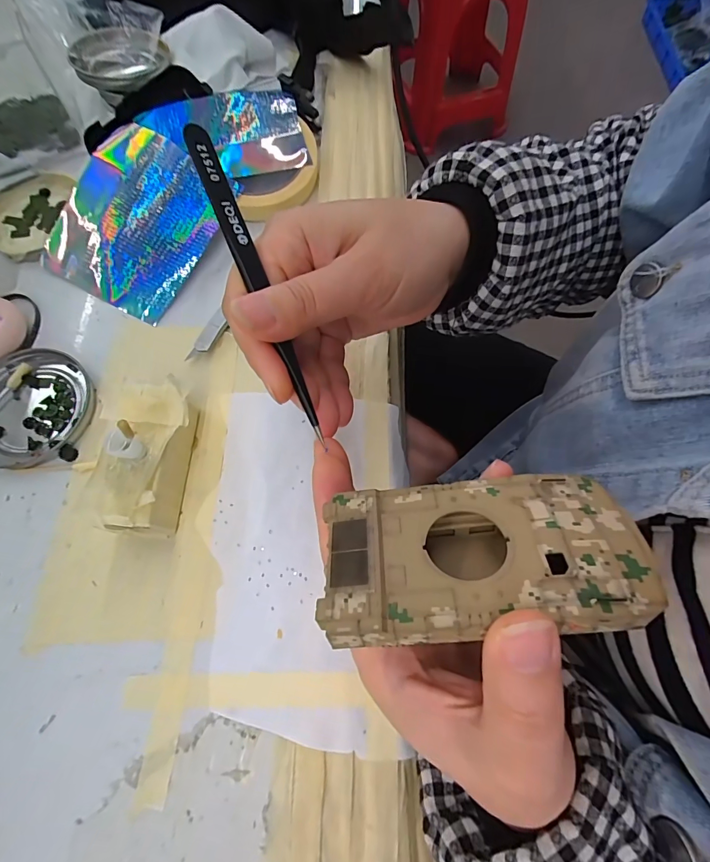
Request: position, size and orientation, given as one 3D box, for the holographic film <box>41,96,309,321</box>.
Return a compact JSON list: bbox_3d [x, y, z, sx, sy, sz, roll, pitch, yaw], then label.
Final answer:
[{"bbox_3d":[-0.130,-0.188,0.297,0.115,0.033,0.213,37,75,13],"label":"holographic film"}]

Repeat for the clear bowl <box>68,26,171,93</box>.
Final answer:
[{"bbox_3d":[-0.197,-0.315,0.335,0.064,0.021,0.074,6,71,4],"label":"clear bowl"}]

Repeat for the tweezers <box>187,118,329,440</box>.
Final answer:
[{"bbox_3d":[-0.038,-0.058,0.158,0.009,0.005,0.125,-23,96,-6],"label":"tweezers"}]

